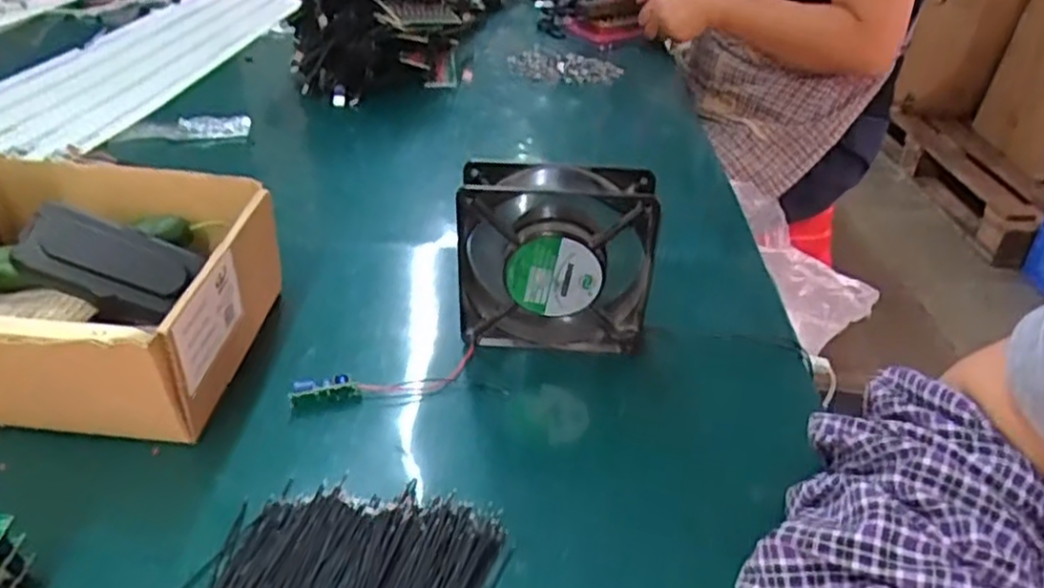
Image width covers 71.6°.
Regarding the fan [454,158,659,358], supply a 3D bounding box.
[{"bbox_3d":[0.022,-0.019,0.470,0.121,0.119,0.045,7,35,6],"label":"fan"}]

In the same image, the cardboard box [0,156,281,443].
[{"bbox_3d":[-0.283,-0.004,0.459,0.213,0.097,0.185,4,35,1],"label":"cardboard box"}]

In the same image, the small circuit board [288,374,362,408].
[{"bbox_3d":[-0.121,0.059,0.445,0.041,0.016,0.014,-9,37,-17],"label":"small circuit board"}]

